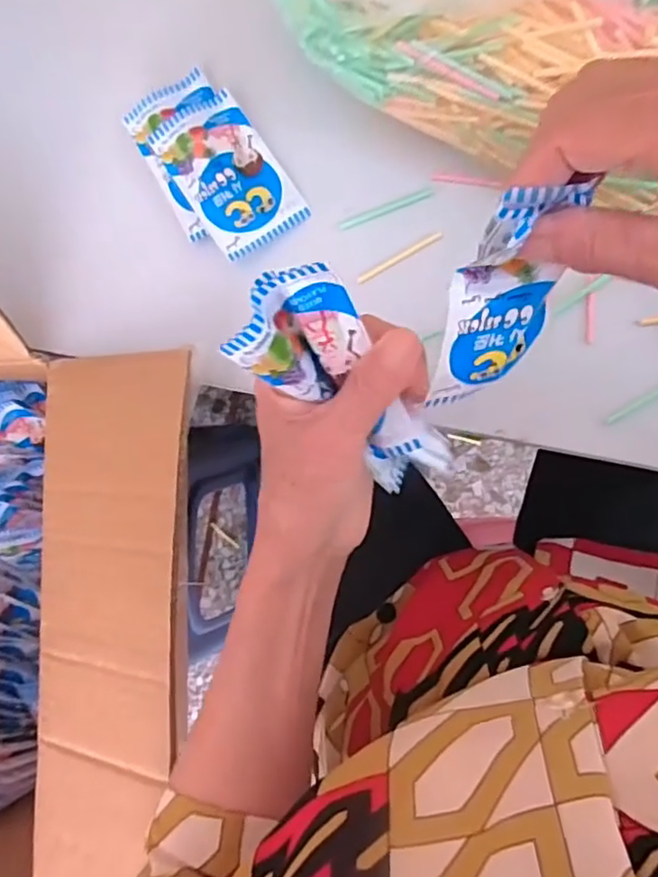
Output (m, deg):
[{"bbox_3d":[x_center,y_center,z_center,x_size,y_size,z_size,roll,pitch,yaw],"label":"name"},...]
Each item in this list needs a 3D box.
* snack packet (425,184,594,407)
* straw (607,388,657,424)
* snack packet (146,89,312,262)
[{"bbox_3d":[0.069,-0.052,0.244,0.051,0.094,0.017,-11,50,-11],"label":"snack packet"},{"bbox_3d":[0.196,-0.024,0.390,0.051,0.011,0.005,-32,84,5],"label":"straw"},{"bbox_3d":[-0.070,-0.181,0.425,0.062,0.016,0.110,-33,84,5],"label":"snack packet"}]

